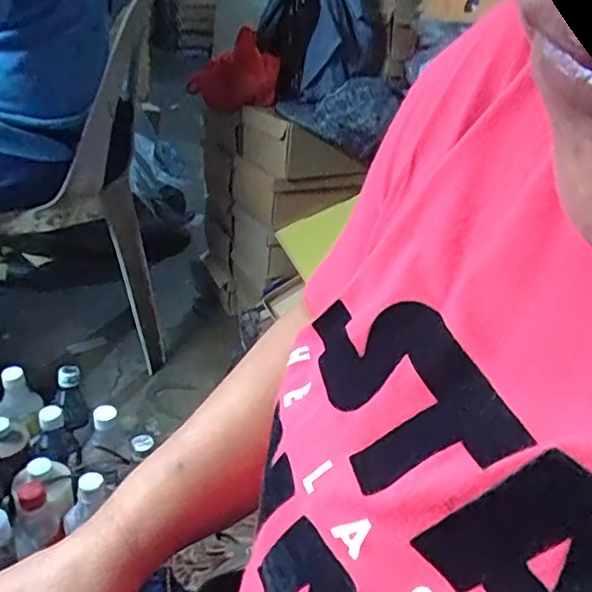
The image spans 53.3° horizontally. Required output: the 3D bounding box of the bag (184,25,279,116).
[{"bbox_3d":[-0.123,-0.438,1.157,0.168,0.148,0.079,5,30,-4],"label":"bag"}]

